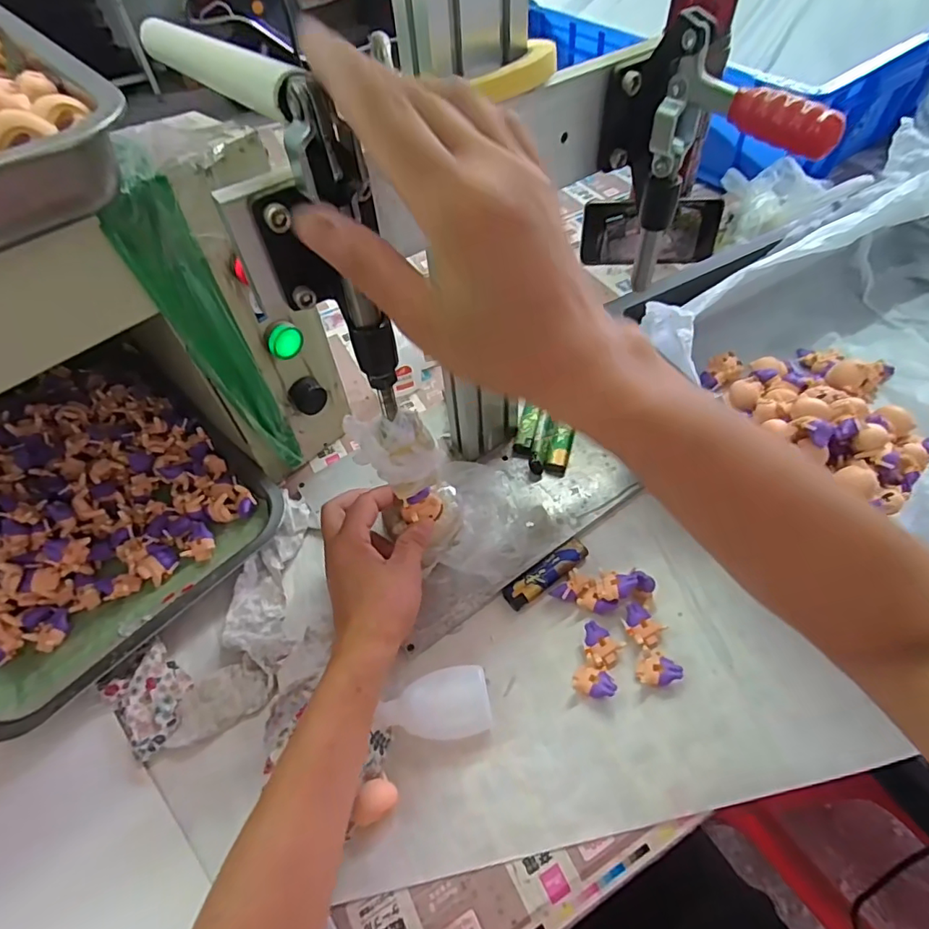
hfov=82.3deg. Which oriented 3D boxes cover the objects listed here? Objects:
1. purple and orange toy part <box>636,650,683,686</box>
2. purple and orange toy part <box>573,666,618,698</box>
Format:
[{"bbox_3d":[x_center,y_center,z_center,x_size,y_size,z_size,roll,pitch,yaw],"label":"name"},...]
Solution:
[{"bbox_3d":[0.143,0.150,0.391,0.028,0.016,0.023,10,55,9],"label":"purple and orange toy part"},{"bbox_3d":[0.096,0.160,0.391,0.029,0.015,0.021,2,54,3],"label":"purple and orange toy part"}]

